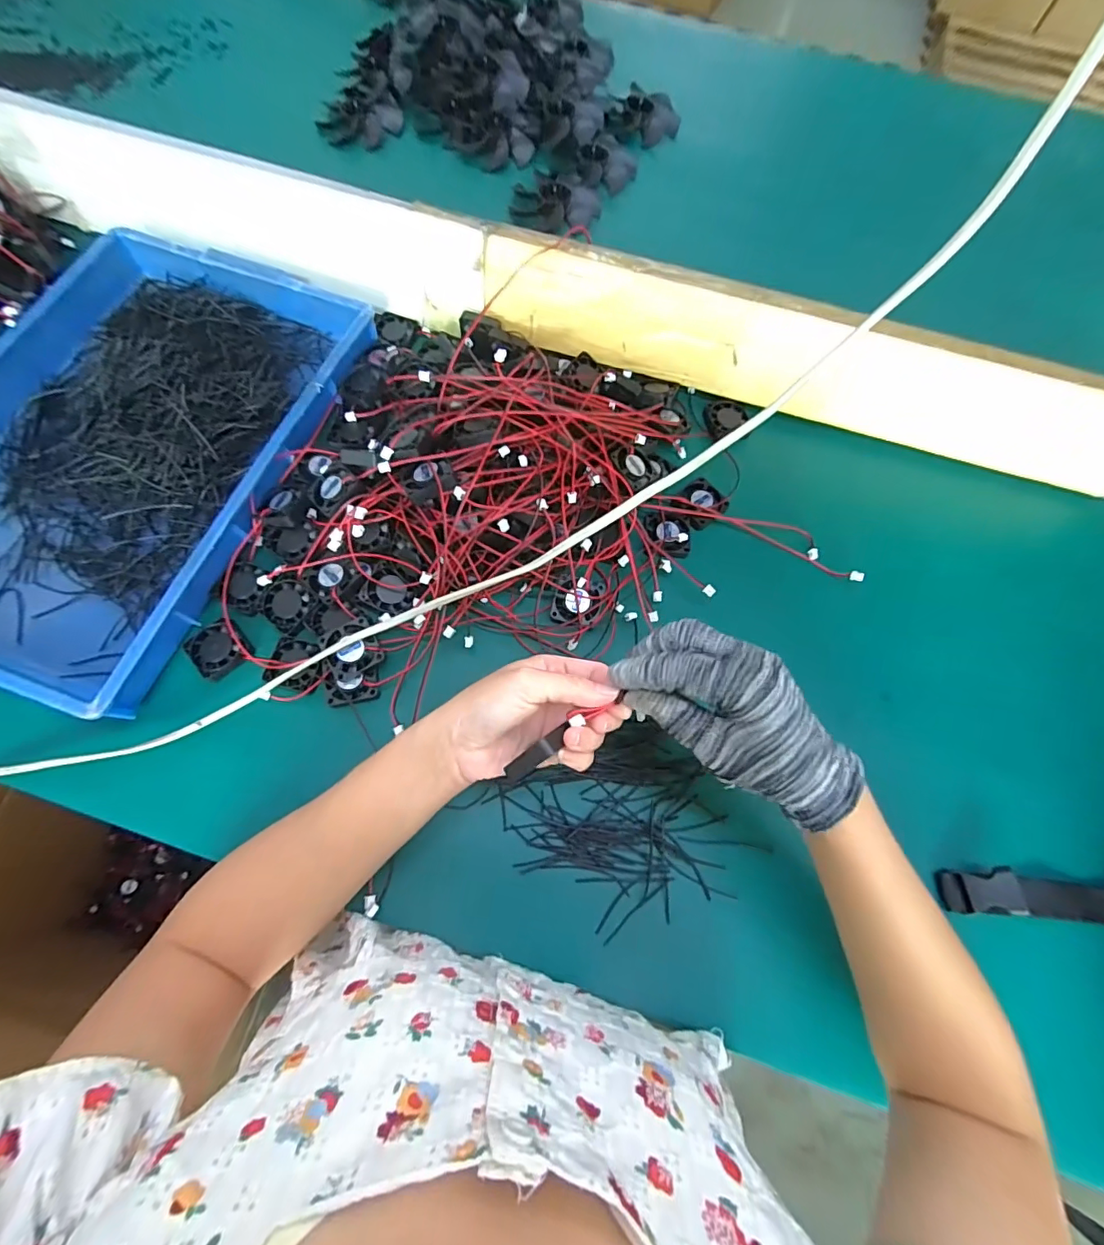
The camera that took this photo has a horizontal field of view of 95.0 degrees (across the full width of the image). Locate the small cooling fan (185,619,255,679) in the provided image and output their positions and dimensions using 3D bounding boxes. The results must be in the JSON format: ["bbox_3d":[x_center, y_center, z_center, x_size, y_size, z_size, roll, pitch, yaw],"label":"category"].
[{"bbox_3d":[-0.268,0.020,0.404,0.038,0.008,0.046,-40,77,-14],"label":"small cooling fan"}]

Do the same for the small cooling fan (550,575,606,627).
[{"bbox_3d":[0.022,-0.018,0.419,0.039,0.008,0.040,12,71,2],"label":"small cooling fan"}]

